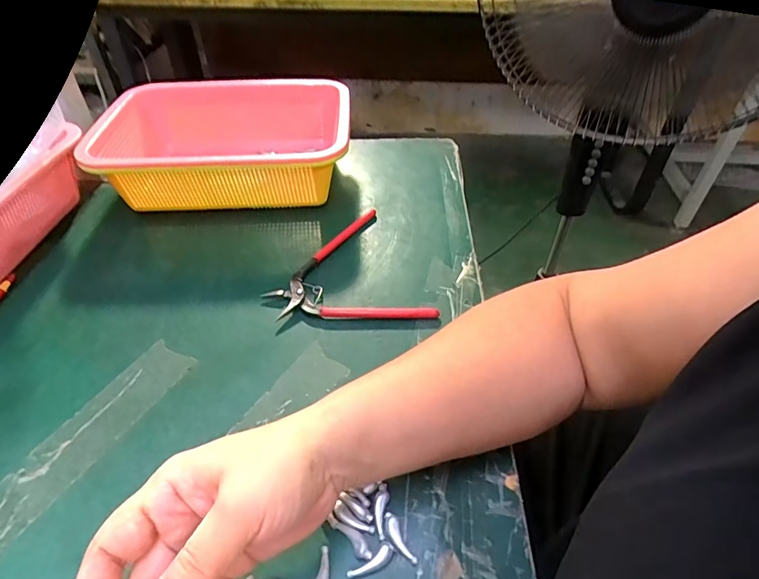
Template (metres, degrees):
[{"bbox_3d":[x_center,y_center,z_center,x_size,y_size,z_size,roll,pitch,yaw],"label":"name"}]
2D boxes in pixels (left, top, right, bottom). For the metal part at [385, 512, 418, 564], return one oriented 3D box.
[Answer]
[{"bbox_3d":[0.011,0.145,0.273,0.008,0.004,0.030,-22,48,-20],"label":"metal part"}]

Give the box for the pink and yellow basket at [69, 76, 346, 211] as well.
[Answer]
[{"bbox_3d":[-0.167,-0.160,0.532,0.262,0.089,0.168,-3,44,-2],"label":"pink and yellow basket"}]

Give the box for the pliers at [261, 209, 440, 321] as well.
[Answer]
[{"bbox_3d":[-0.020,-0.028,0.453,0.147,0.012,0.149,3,44,4],"label":"pliers"}]

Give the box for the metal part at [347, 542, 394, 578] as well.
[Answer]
[{"bbox_3d":[-0.004,0.154,0.264,0.029,0.006,0.010,-28,50,-25],"label":"metal part"}]

